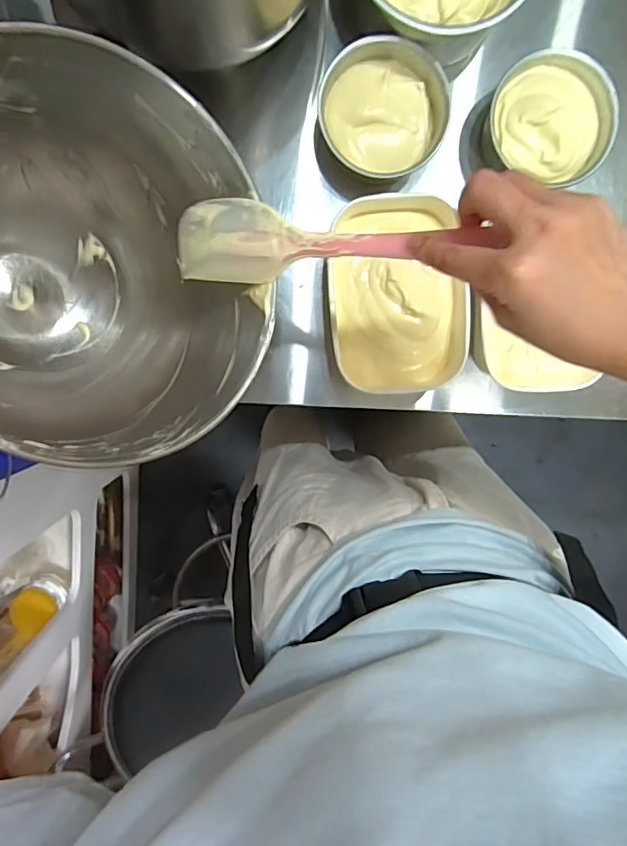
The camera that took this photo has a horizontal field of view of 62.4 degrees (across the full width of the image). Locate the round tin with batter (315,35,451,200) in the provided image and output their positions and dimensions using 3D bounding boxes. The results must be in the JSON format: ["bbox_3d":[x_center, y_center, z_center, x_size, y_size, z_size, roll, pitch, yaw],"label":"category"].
[{"bbox_3d":[0.057,-0.263,0.453,0.106,0.046,0.110,0,97,-4],"label":"round tin with batter"}]

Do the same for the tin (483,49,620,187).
[{"bbox_3d":[0.208,-0.264,0.455,0.106,0.039,0.099,0,97,-4],"label":"tin"}]

